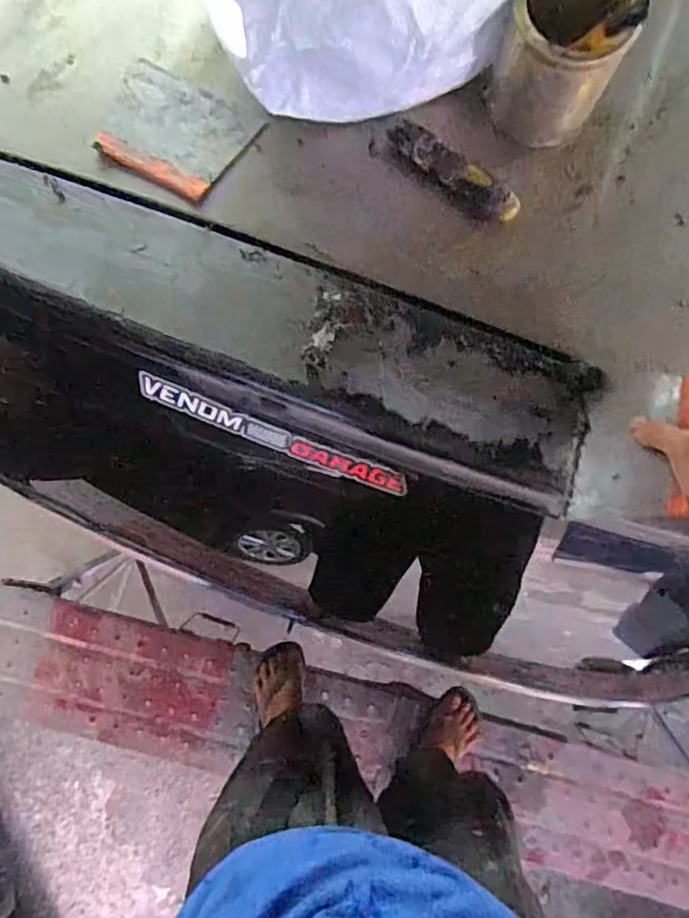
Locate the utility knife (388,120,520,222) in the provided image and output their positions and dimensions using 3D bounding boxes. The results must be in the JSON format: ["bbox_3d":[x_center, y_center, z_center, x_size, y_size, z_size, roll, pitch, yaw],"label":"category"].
[{"bbox_3d":[0.097,-0.260,0.561,0.136,0.014,0.035,37,83,4],"label":"utility knife"}]

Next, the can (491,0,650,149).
[{"bbox_3d":[0.184,-0.345,0.530,0.092,0.109,0.099,42,83,5],"label":"can"}]

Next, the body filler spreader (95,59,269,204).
[{"bbox_3d":[-0.163,-0.314,0.595,0.142,0.008,0.104,26,82,3],"label":"body filler spreader"}]

